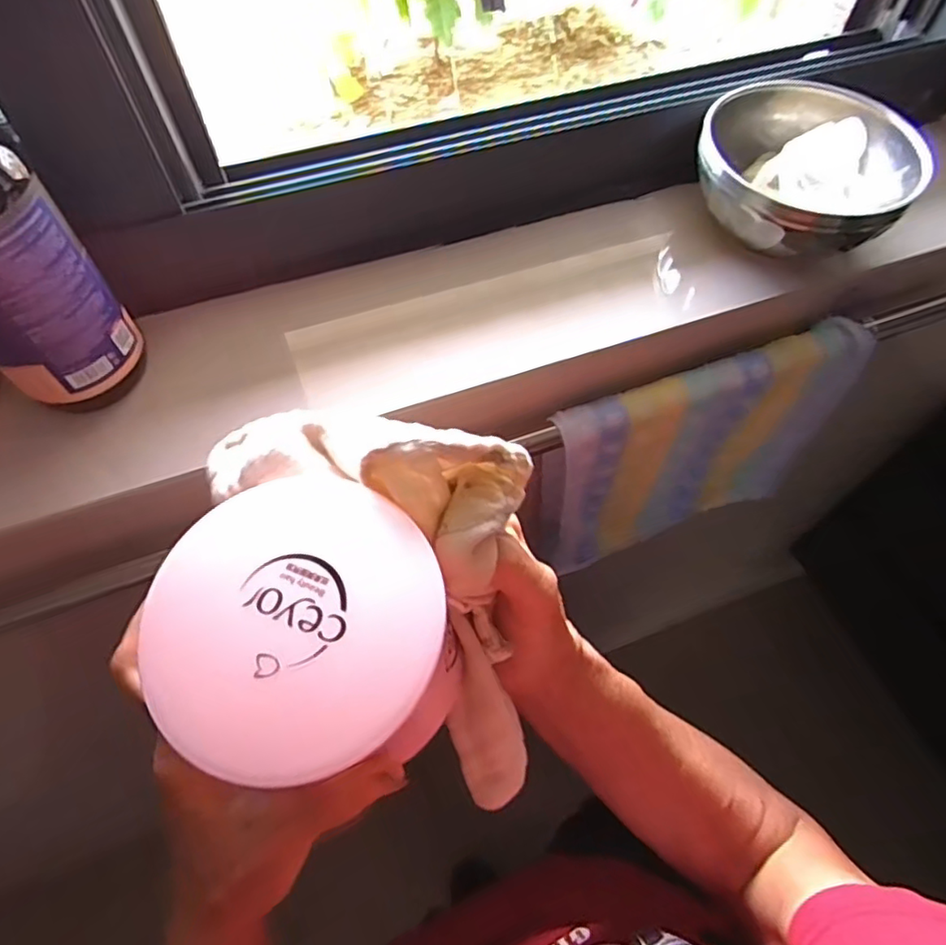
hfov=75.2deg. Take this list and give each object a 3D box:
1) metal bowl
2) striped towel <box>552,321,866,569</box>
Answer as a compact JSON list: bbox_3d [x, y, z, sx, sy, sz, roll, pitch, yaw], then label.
[{"bbox_3d":[0.212,-0.195,0.392,0.130,0.045,0.125,34,65,18],"label":"metal bowl"},{"bbox_3d":[0.165,-0.007,0.489,0.232,0.213,0.039,-18,62,-11],"label":"striped towel"}]

